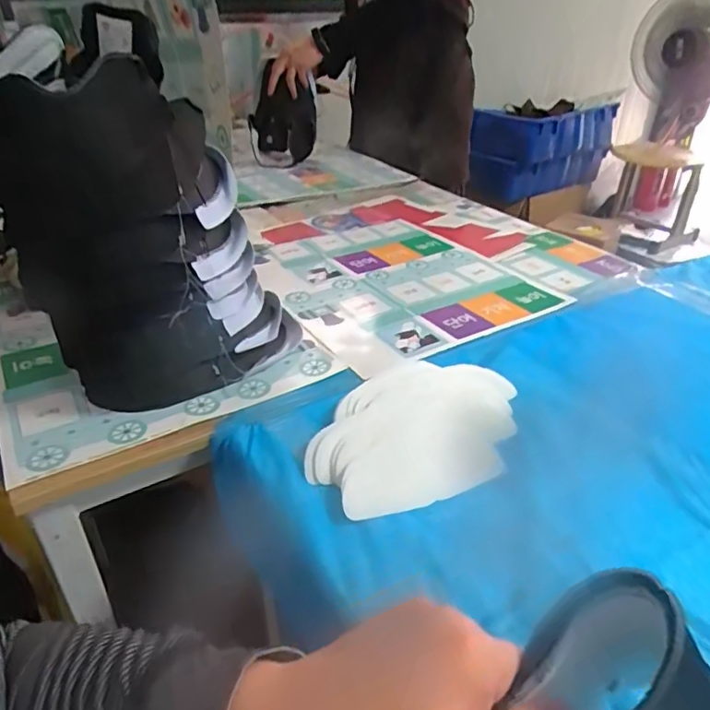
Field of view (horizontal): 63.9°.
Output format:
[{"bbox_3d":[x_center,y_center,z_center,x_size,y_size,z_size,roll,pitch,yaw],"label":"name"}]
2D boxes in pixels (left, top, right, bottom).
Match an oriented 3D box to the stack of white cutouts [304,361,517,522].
[{"bbox_3d":[0.075,0.078,0.626,0.271,0.035,0.163,-23,38,-32],"label":"stack of white cutouts"}]

